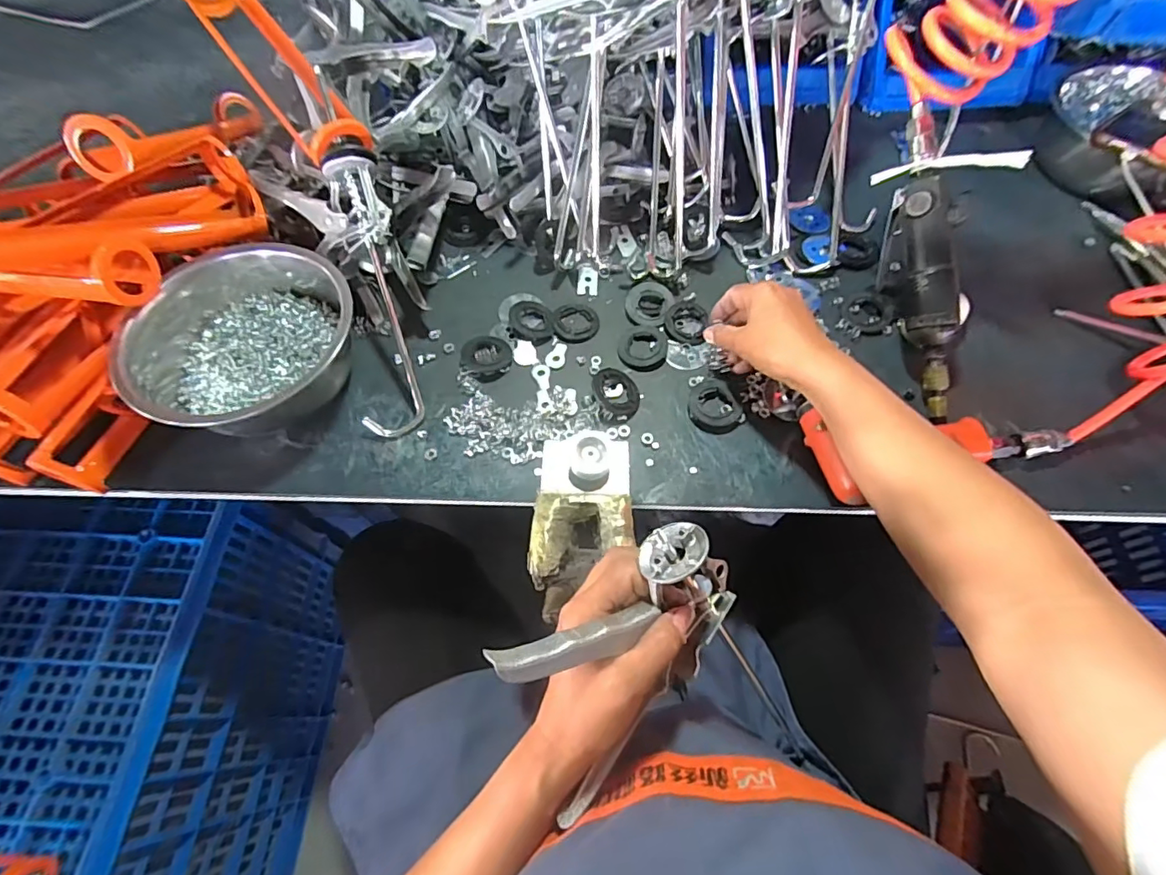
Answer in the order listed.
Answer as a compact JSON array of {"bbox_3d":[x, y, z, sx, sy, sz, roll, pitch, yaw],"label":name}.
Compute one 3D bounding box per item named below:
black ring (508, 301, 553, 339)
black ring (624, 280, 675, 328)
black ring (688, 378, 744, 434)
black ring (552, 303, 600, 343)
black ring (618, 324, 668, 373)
[{"bbox_3d":[-0.051,-0.116,0.523,0.042,0.006,0.050,-12,63,-6],"label":"black ring"},{"bbox_3d":[0.065,-0.135,0.533,0.046,0.008,0.056,19,64,9],"label":"black ring"},{"bbox_3d":[0.120,-0.029,0.480,0.047,0.008,0.051,0,62,0],"label":"black ring"},{"bbox_3d":[-0.007,-0.116,0.532,0.046,0.005,0.051,-13,63,-7],"label":"black ring"},{"bbox_3d":[0.058,-0.087,0.513,0.046,0.007,0.049,0,62,0],"label":"black ring"}]

